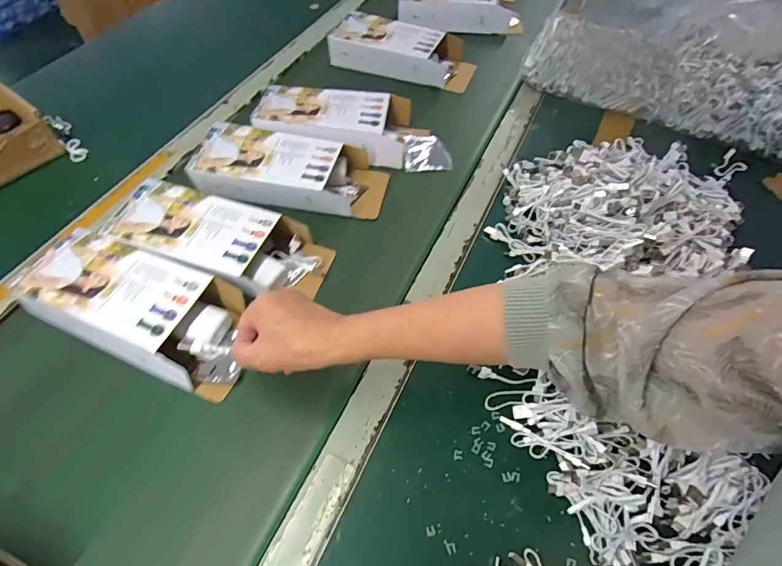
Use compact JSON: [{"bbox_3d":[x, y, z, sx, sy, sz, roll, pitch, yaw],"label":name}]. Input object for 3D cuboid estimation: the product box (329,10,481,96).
[{"bbox_3d":[0.025,-0.422,0.778,0.258,0.050,0.104,18,63,7],"label":"product box"}]

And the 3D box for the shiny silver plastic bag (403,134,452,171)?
[{"bbox_3d":[0.054,-0.200,0.651,0.068,0.012,0.068,-1,62,-3],"label":"shiny silver plastic bag"}]

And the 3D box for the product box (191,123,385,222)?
[{"bbox_3d":[-0.136,-0.155,0.595,0.259,0.053,0.113,9,62,2],"label":"product box"}]

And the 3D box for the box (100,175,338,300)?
[{"bbox_3d":[-0.206,-0.052,0.526,0.259,0.058,0.120,21,63,8],"label":"box"}]

